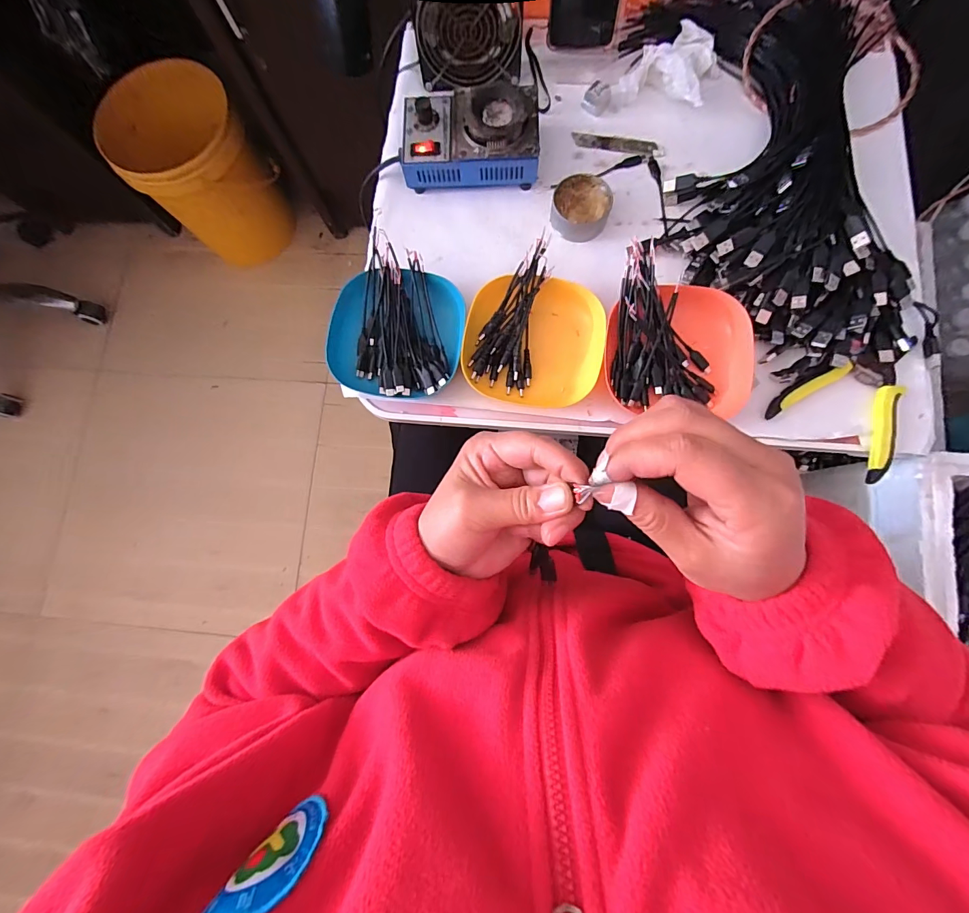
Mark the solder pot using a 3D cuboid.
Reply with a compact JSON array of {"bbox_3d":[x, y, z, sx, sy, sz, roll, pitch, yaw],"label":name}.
[{"bbox_3d":[-0.016,-0.359,0.467,0.150,0.062,0.096,1,81,3],"label":"solder pot"}]

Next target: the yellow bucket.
[{"bbox_3d":[-0.628,-0.643,0.946,0.265,0.283,0.274,-1,81,3],"label":"yellow bucket"}]

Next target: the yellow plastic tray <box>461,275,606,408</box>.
[{"bbox_3d":[0.052,-0.118,0.436,0.141,0.033,0.125,9,81,5],"label":"yellow plastic tray"}]

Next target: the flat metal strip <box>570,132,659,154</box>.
[{"bbox_3d":[0.154,-0.370,0.491,0.098,0.004,0.015,14,82,5],"label":"flat metal strip"}]

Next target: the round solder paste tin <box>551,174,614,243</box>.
[{"bbox_3d":[0.107,-0.277,0.461,0.063,0.026,0.063,-1,81,3],"label":"round solder paste tin"}]

